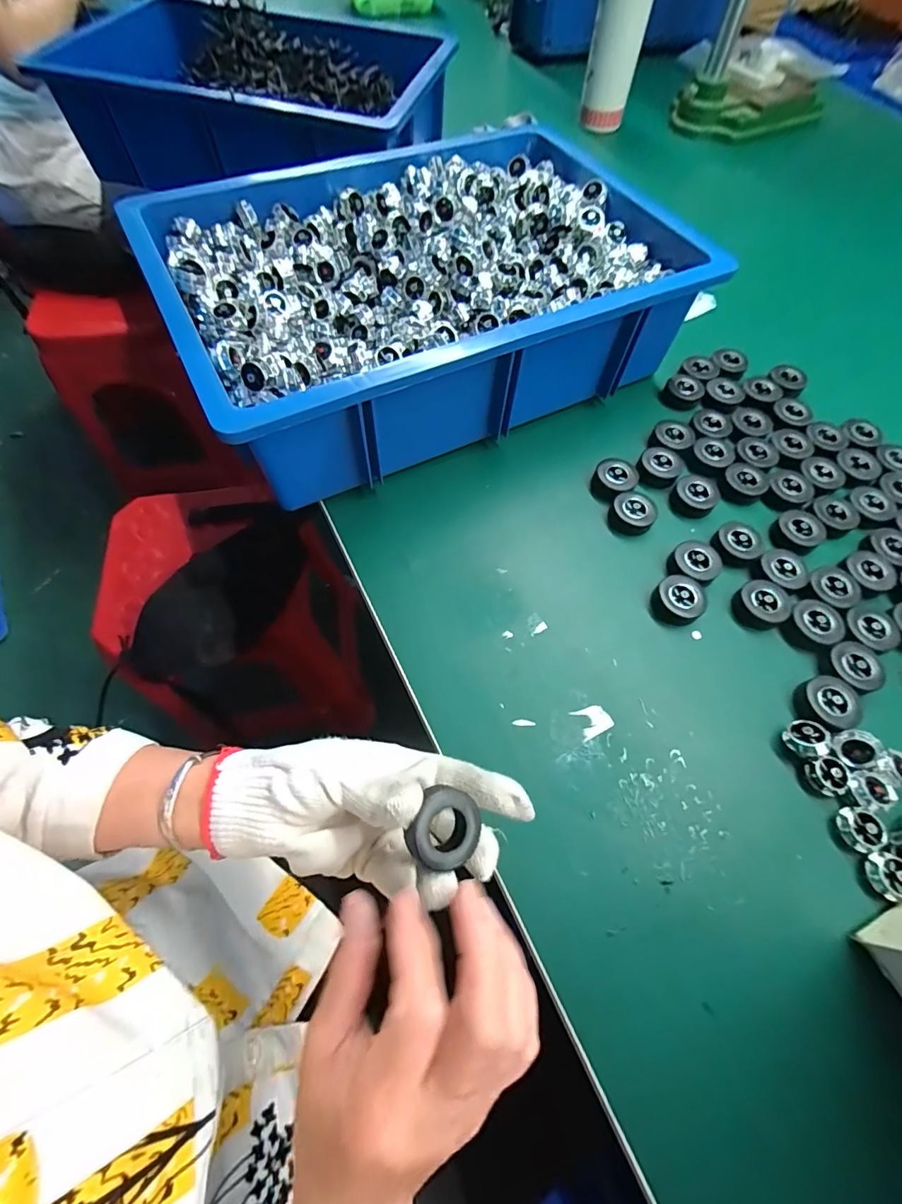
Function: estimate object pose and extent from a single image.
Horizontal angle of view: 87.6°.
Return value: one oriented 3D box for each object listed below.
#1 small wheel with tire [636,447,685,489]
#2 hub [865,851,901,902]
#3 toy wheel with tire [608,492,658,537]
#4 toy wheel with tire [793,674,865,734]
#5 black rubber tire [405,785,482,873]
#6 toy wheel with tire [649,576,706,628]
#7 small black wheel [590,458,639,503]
[{"bbox_3d":[0.187,-0.120,0.423,0.038,0.013,0.042,30,64,12],"label":"small wheel with tire"},{"bbox_3d":[0.261,0.163,0.280,0.022,0.013,0.024,2,62,-3],"label":"hub"},{"bbox_3d":[0.154,-0.076,0.399,0.035,0.014,0.036,2,62,-3],"label":"toy wheel with tire"},{"bbox_3d":[0.262,0.070,0.325,0.038,0.011,0.037,2,62,-3],"label":"toy wheel with tire"},{"bbox_3d":[-0.005,0.113,0.238,0.032,0.015,0.032,35,71,-14],"label":"black rubber tire"},{"bbox_3d":[0.176,-0.002,0.364,0.036,0.014,0.036,2,62,-3],"label":"toy wheel with tire"},{"bbox_3d":[0.145,-0.108,0.416,0.036,0.014,0.041,25,63,9],"label":"small black wheel"}]

